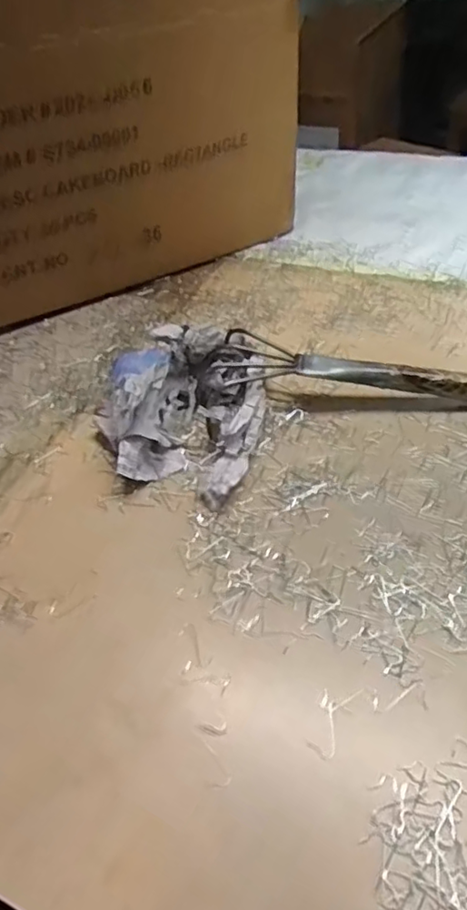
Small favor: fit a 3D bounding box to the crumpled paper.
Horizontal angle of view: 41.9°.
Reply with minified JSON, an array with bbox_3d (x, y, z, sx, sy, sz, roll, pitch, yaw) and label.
[{"bbox_3d":[-0.045,-0.063,0.604,0.165,0.062,0.229,10,47,18],"label":"crumpled paper"}]

